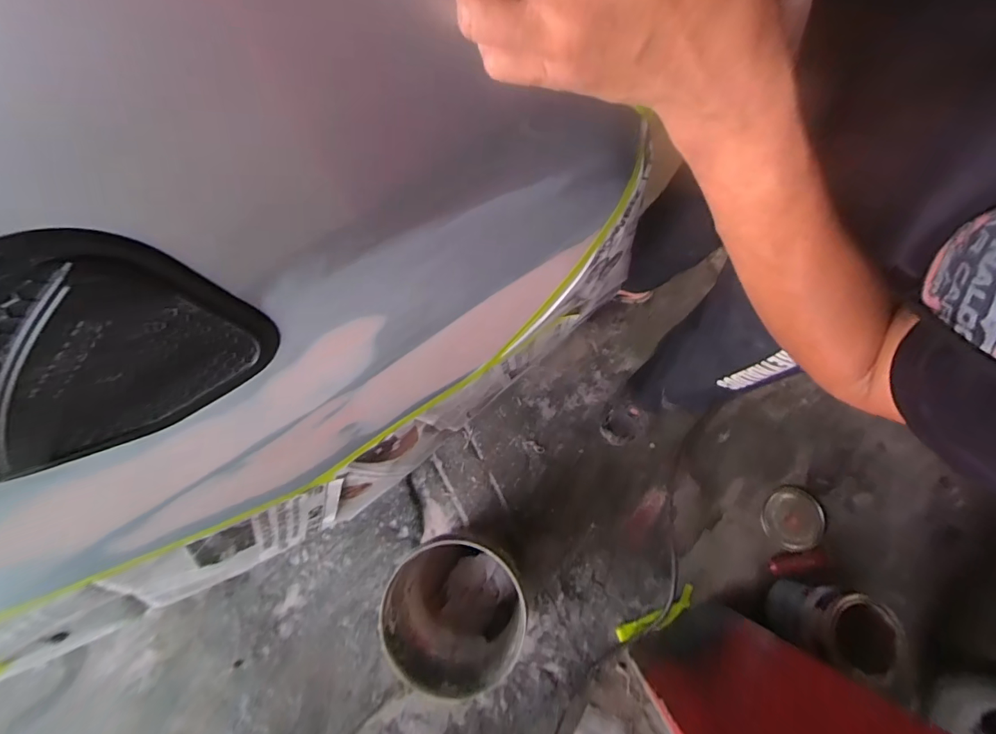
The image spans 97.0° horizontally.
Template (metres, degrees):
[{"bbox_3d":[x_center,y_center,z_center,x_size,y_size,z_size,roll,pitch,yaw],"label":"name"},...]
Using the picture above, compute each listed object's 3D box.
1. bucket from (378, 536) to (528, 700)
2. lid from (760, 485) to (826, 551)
[{"bbox_3d":[-0.080,0.550,1.023,0.317,0.389,0.293,31,77,10],"label":"bucket"},{"bbox_3d":[0.763,0.389,1.142,0.146,0.016,0.157,0,74,1],"label":"lid"}]

